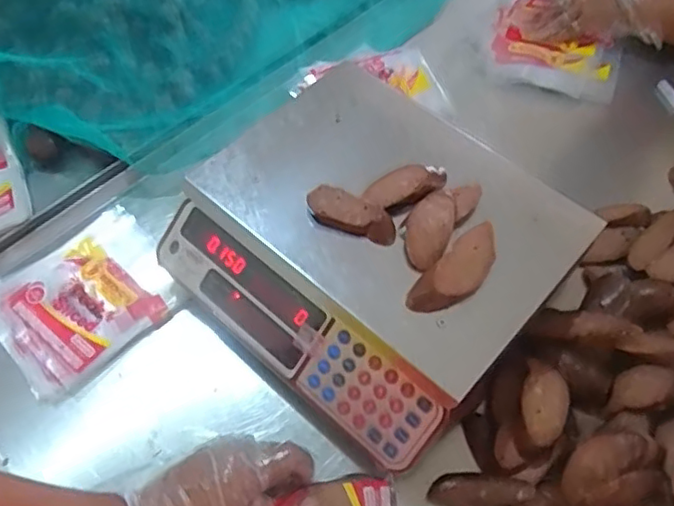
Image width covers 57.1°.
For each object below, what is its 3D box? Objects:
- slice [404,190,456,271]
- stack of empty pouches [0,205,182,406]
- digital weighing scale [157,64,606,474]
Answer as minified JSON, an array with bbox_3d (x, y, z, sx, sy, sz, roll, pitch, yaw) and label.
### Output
[{"bbox_3d":[0.090,-0.025,0.598,0.042,0.009,0.088,19,61,12],"label":"slice"},{"bbox_3d":[-0.275,0.055,0.683,0.184,0.021,0.164,-36,65,-19],"label":"stack of empty pouches"},{"bbox_3d":[0.035,-0.010,0.648,0.349,0.097,0.314,38,67,21],"label":"digital weighing scale"}]

